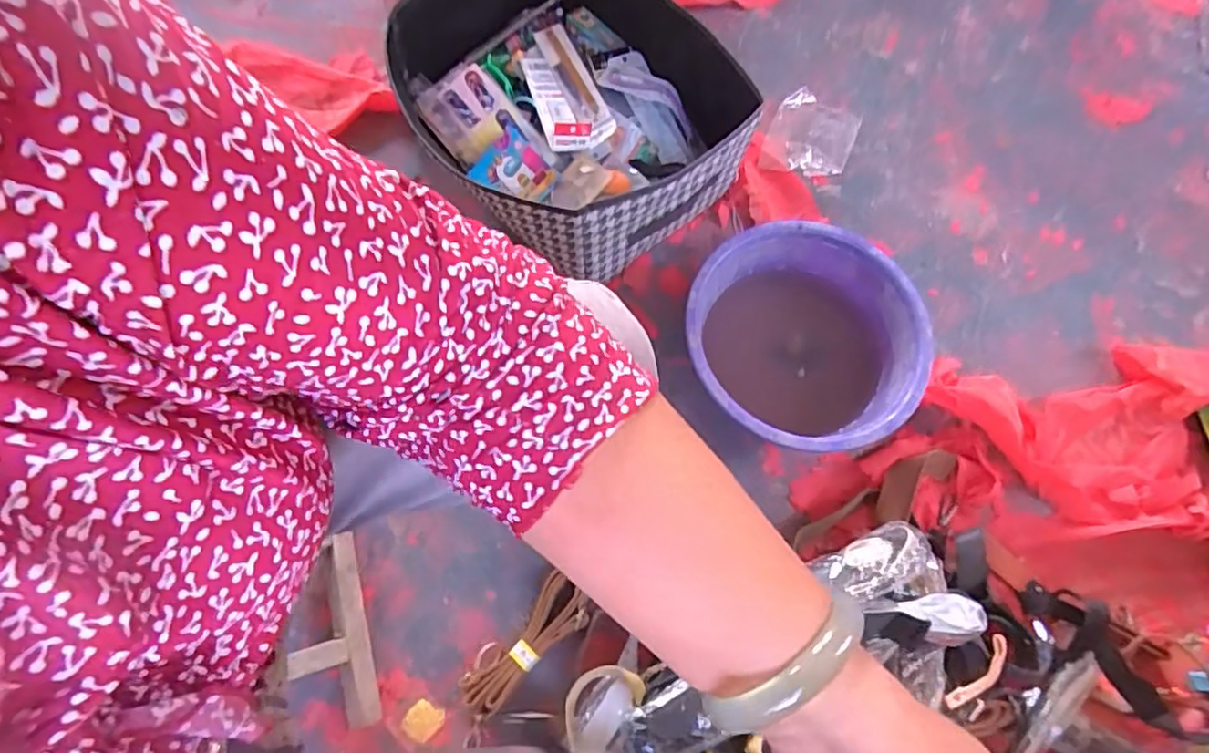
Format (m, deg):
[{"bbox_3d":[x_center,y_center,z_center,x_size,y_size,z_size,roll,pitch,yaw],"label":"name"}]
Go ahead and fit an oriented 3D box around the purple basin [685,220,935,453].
[{"bbox_3d":[0.243,-0.037,0.822,0.282,0.124,0.281,1,70,-3],"label":"purple basin"}]

